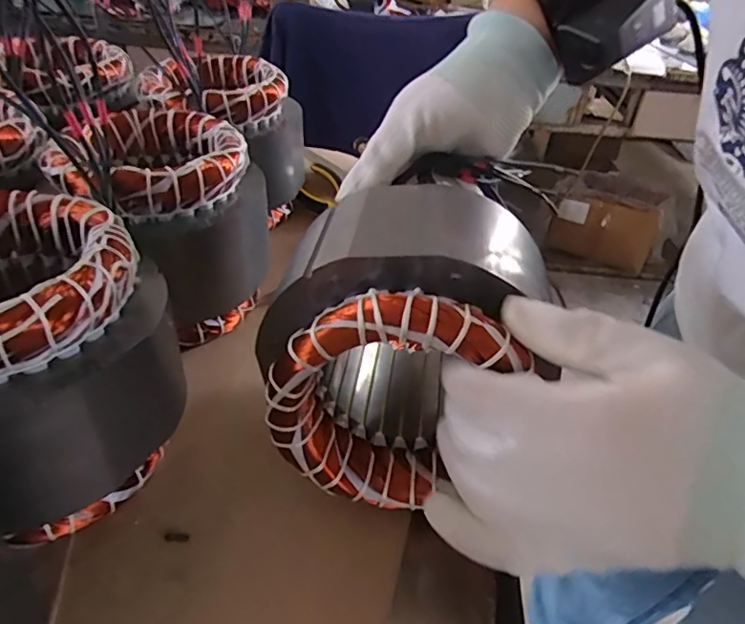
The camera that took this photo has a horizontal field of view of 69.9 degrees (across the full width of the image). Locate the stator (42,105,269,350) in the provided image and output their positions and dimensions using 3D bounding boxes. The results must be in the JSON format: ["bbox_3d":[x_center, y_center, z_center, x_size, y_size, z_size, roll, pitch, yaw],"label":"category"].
[{"bbox_3d":[-0.153,-0.069,0.398,0.132,0.126,0.139,-29,50,-36],"label":"stator"}]

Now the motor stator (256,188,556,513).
[{"bbox_3d":[0.005,0.011,0.278,0.114,0.127,0.116,4,39,-2],"label":"motor stator"}]

